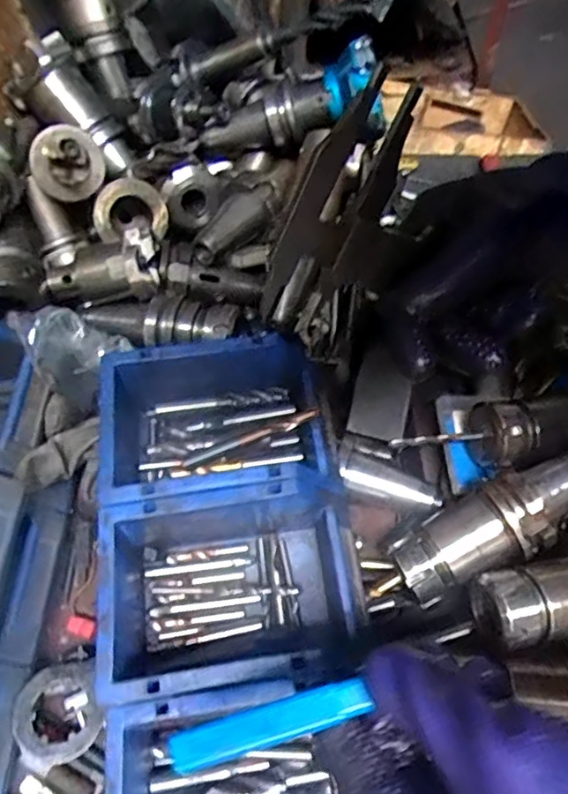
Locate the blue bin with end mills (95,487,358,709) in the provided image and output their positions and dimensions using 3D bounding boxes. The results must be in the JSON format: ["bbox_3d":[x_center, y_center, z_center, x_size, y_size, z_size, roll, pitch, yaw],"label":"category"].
[{"bbox_3d":[-0.030,0.118,0.354,0.148,0.074,0.102,-11,58,-2],"label":"blue bin with end mills"}]

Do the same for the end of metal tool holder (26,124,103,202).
[{"bbox_3d":[-0.189,-0.204,0.515,0.059,0.061,0.034,30,30,-23],"label":"end of metal tool holder"}]

